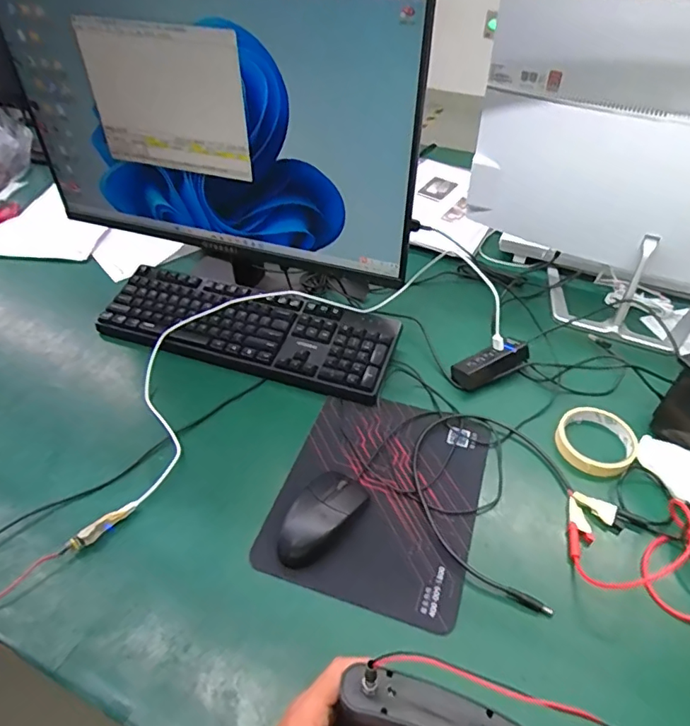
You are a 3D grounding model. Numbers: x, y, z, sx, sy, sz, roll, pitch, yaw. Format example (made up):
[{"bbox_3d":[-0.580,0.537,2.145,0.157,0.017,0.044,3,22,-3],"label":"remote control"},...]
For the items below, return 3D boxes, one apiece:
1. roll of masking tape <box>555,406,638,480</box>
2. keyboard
[{"bbox_3d":[0.306,0.094,0.619,0.094,0.017,0.087,-1,46,1],"label":"roll of masking tape"},{"bbox_3d":[-0.148,-0.054,0.750,0.445,0.040,0.147,13,48,14],"label":"keyboard"}]

